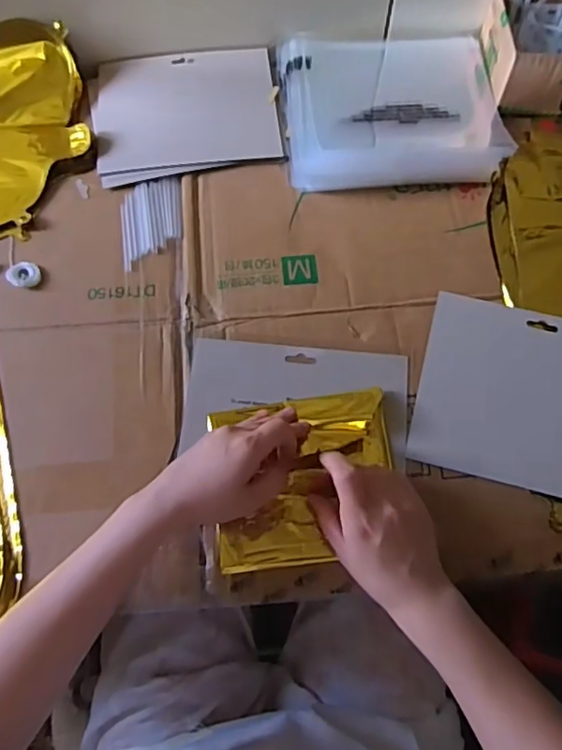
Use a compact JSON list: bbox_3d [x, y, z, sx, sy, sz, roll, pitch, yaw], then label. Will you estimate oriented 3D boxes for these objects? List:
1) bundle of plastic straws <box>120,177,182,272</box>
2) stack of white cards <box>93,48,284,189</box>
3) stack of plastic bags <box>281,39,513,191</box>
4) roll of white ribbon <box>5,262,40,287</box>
[{"bbox_3d":[-0.131,-0.158,0.600,0.061,0.004,0.103,-6,68,-3],"label":"bundle of plastic straws"},{"bbox_3d":[-0.103,-0.289,0.642,0.195,0.006,0.166,-10,68,-5],"label":"stack of white cards"},{"bbox_3d":[0.120,-0.298,0.637,0.231,0.030,0.220,-4,68,-3],"label":"stack of plastic bags"},{"bbox_3d":[-0.246,-0.096,0.563,0.030,0.007,0.028,0,68,-1],"label":"roll of white ribbon"}]

